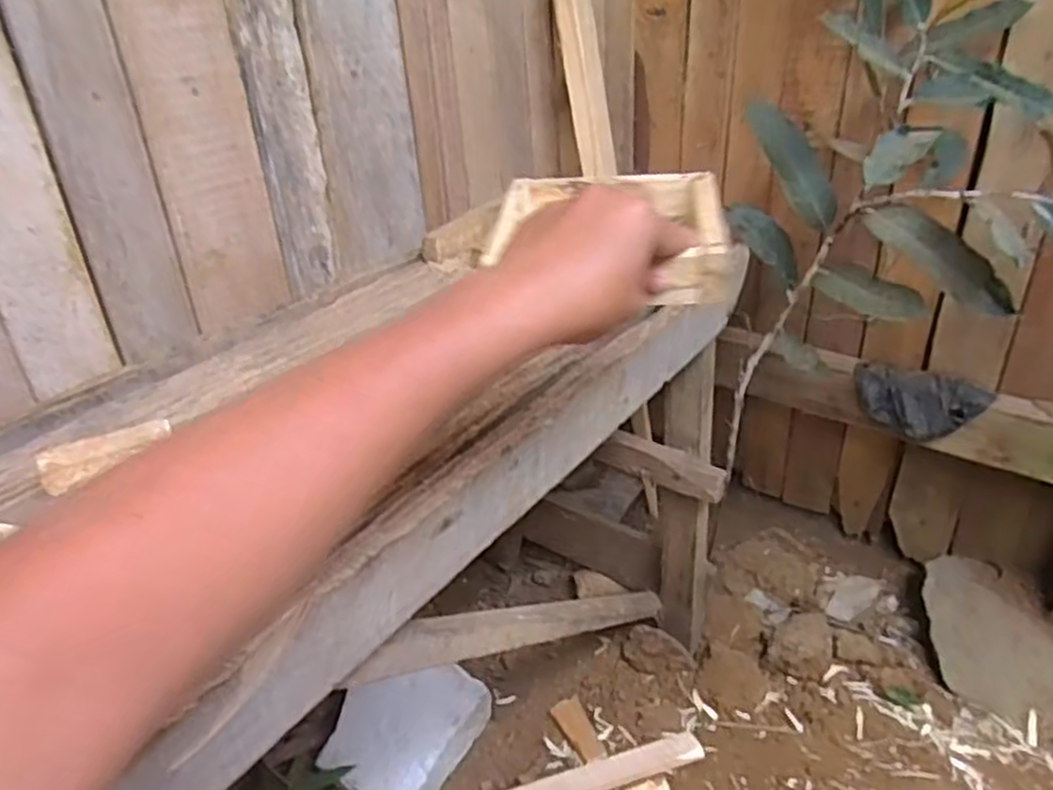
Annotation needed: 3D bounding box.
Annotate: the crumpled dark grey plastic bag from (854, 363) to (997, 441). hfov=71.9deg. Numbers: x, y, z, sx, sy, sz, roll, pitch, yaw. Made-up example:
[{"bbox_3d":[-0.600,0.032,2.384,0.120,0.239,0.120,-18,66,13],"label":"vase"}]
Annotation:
[{"bbox_3d":[0.559,0.011,1.046,0.170,0.071,0.062,20,40,33],"label":"crumpled dark grey plastic bag"}]

